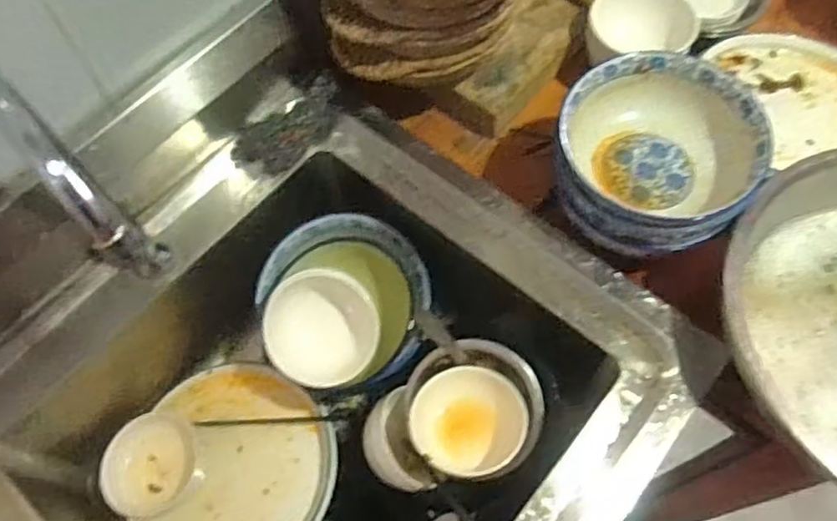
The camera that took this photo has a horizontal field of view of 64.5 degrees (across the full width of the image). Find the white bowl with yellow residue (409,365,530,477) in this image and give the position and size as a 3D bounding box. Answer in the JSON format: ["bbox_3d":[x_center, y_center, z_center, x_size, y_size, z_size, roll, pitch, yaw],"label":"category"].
[{"bbox_3d":[0.054,0.176,0.727,0.117,0.056,0.120,0,64,1],"label":"white bowl with yellow residue"}]

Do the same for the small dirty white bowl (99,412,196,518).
[{"bbox_3d":[-0.300,0.230,0.743,0.090,0.037,0.109,-2,64,0],"label":"small dirty white bowl"}]

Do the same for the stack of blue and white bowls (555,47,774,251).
[{"bbox_3d":[0.237,-0.103,0.674,0.190,0.089,0.191,-39,69,-16],"label":"stack of blue and white bowls"}]

